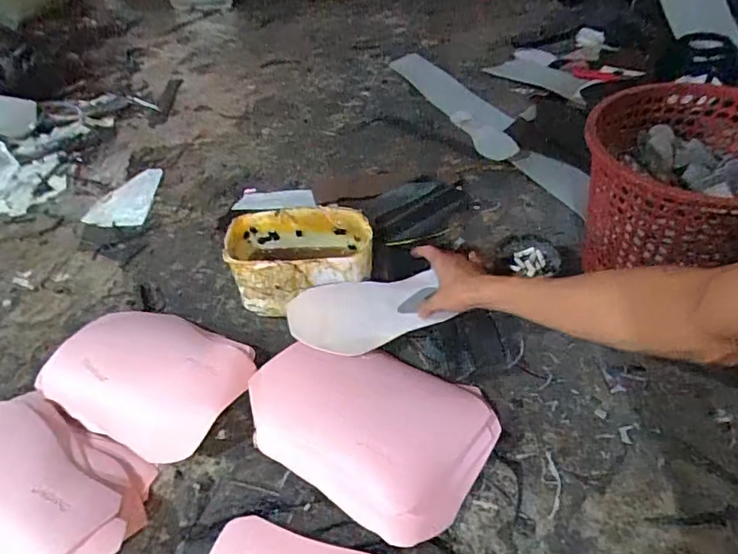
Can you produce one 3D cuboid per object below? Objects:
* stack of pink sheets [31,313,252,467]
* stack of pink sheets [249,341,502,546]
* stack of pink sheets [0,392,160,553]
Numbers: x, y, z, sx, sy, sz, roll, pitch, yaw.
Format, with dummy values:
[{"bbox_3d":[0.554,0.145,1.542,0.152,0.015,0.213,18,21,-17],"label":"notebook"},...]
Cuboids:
[{"bbox_3d":[-0.299,0.131,0.674,0.268,0.062,0.186,21,52,24],"label":"stack of pink sheets"},{"bbox_3d":[-0.002,0.172,0.605,0.282,0.043,0.201,24,54,26],"label":"stack of pink sheets"},{"bbox_3d":[-0.395,0.254,0.561,0.288,0.060,0.200,18,51,21],"label":"stack of pink sheets"}]

